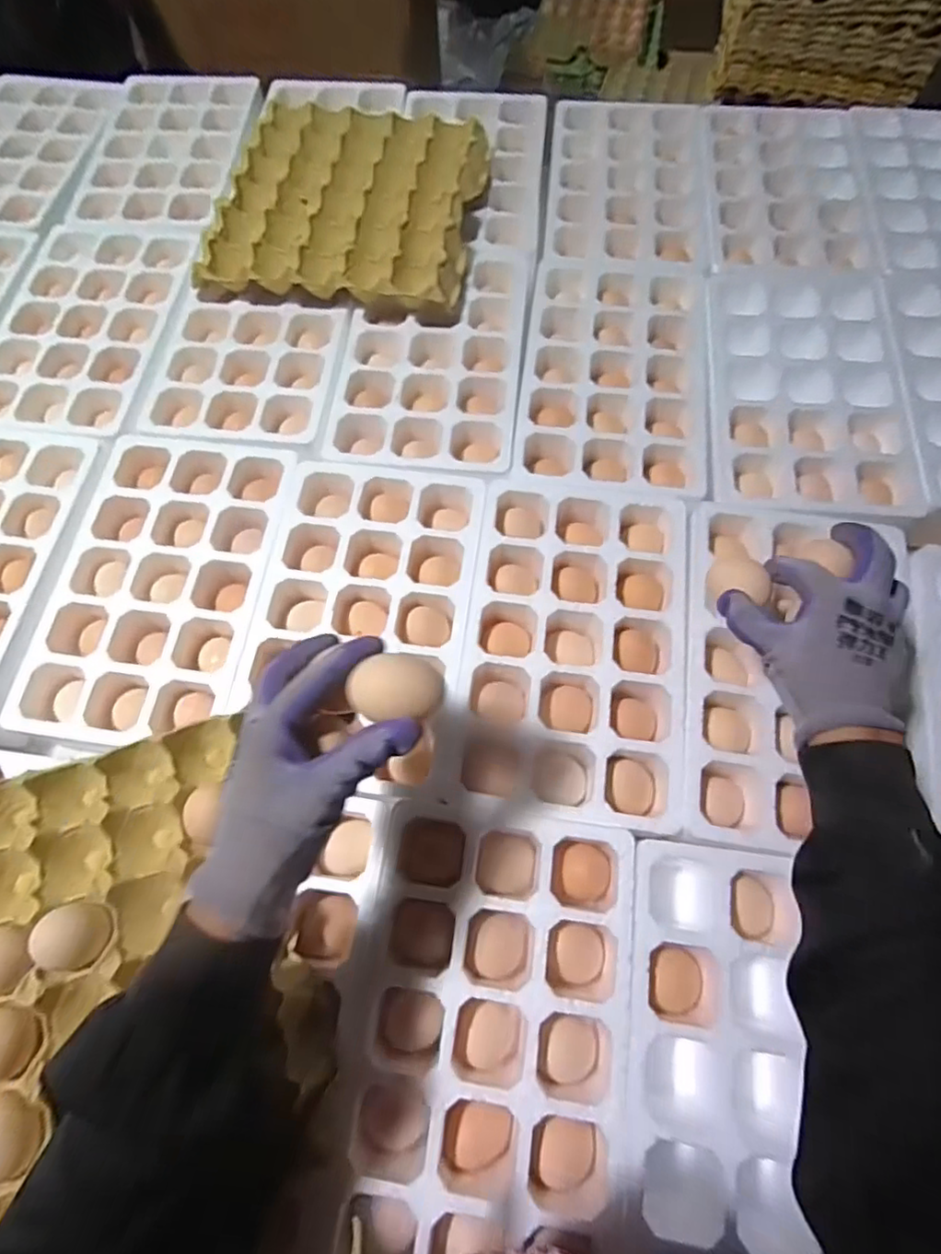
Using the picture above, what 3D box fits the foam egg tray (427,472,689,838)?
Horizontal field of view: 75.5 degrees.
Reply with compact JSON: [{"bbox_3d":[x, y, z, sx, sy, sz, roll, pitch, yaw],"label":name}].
[{"bbox_3d":[0.088,0.012,0.526,0.182,0.043,0.301,9,68,4],"label":"foam egg tray"}]

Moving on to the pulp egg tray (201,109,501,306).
[{"bbox_3d":[-0.129,-0.476,0.685,0.284,0.055,0.295,11,68,5],"label":"pulp egg tray"}]

